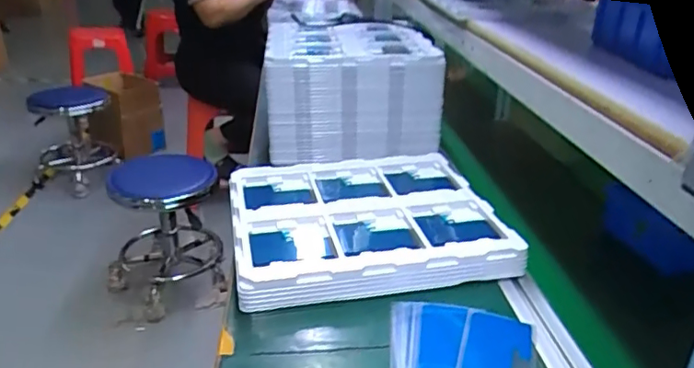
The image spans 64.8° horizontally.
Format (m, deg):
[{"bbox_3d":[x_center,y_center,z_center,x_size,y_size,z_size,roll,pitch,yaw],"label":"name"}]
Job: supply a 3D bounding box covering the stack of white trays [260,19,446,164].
[{"bbox_3d":[0.009,-0.161,0.914,0.267,0.181,0.259,1,26,-3],"label":"stack of white trays"}]

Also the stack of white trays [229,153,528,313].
[{"bbox_3d":[0.015,0.044,0.698,0.315,0.055,0.278,-4,26,-12],"label":"stack of white trays"}]

